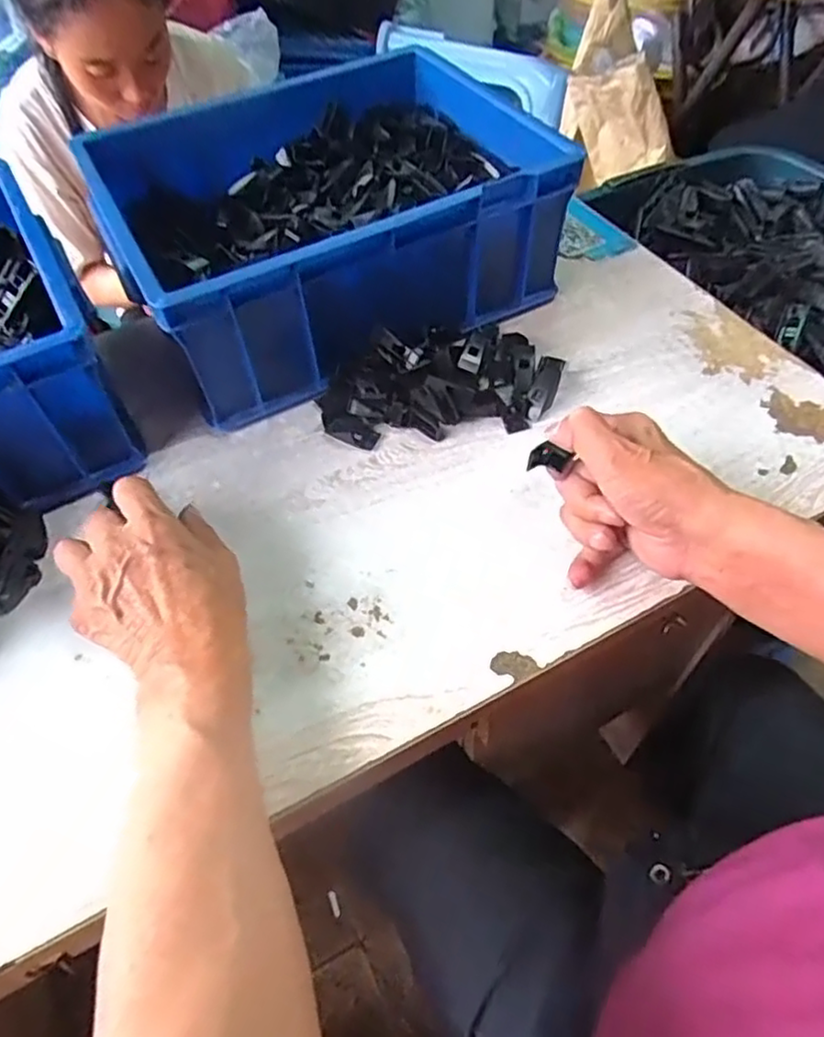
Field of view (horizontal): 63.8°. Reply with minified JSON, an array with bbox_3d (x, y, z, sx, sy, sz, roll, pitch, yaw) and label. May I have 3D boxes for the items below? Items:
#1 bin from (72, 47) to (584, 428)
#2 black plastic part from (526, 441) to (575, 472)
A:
[{"bbox_3d":[-0.077,-0.253,0.574,0.338,0.132,0.282,-27,56,-16],"label":"bin"},{"bbox_3d":[0.083,-0.037,0.406,0.024,0.018,0.008,4,53,7],"label":"black plastic part"}]

